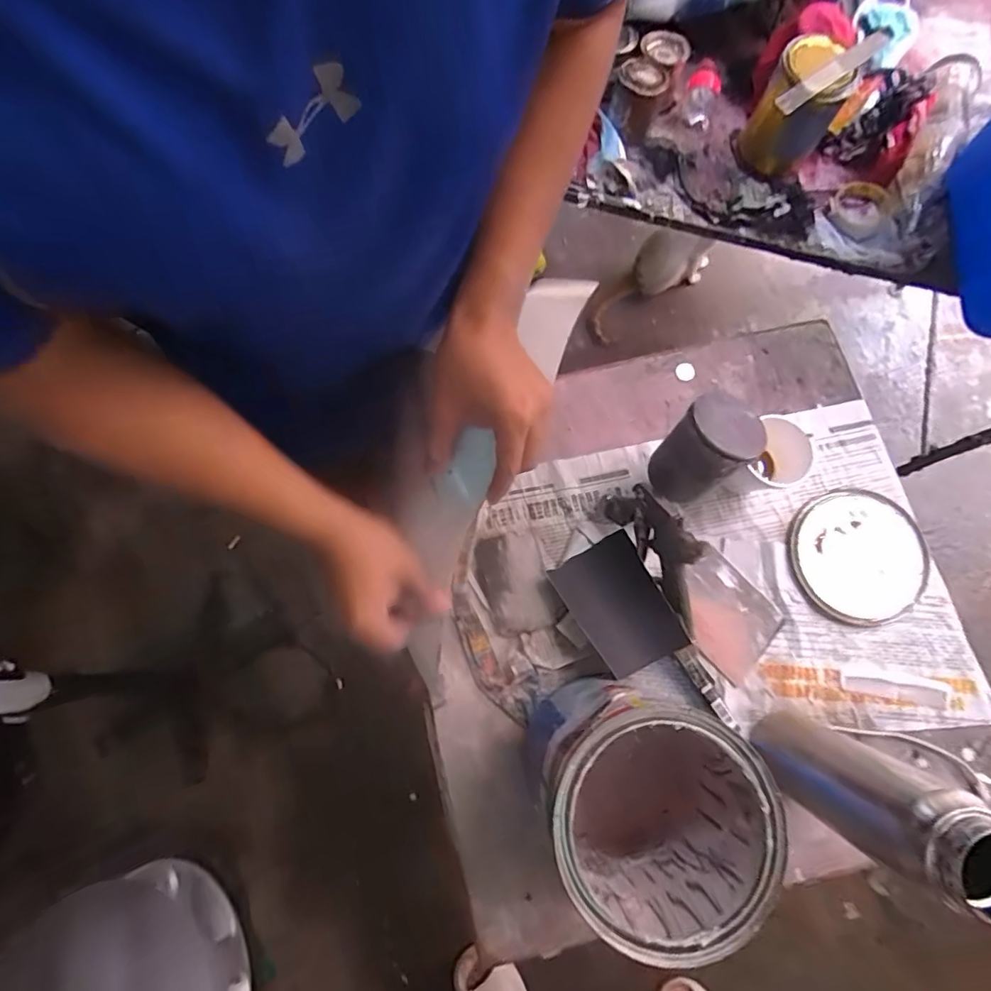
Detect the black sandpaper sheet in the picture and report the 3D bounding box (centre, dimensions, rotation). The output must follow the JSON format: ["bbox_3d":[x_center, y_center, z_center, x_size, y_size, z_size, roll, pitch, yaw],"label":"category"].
[{"bbox_3d":[0.132,0.118,0.578,0.100,0.013,0.136,-22,69,-20],"label":"black sandpaper sheet"}]

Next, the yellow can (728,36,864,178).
[{"bbox_3d":[0.417,-0.535,0.755,0.110,0.152,0.104,0,77,2],"label":"yellow can"}]

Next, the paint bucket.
[{"bbox_3d":[0.129,0.264,0.488,0.180,0.235,0.170,0,76,0],"label":"paint bucket"}]

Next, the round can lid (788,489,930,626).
[{"bbox_3d":[0.427,0.071,0.623,0.149,0.017,0.151,0,76,0],"label":"round can lid"}]

